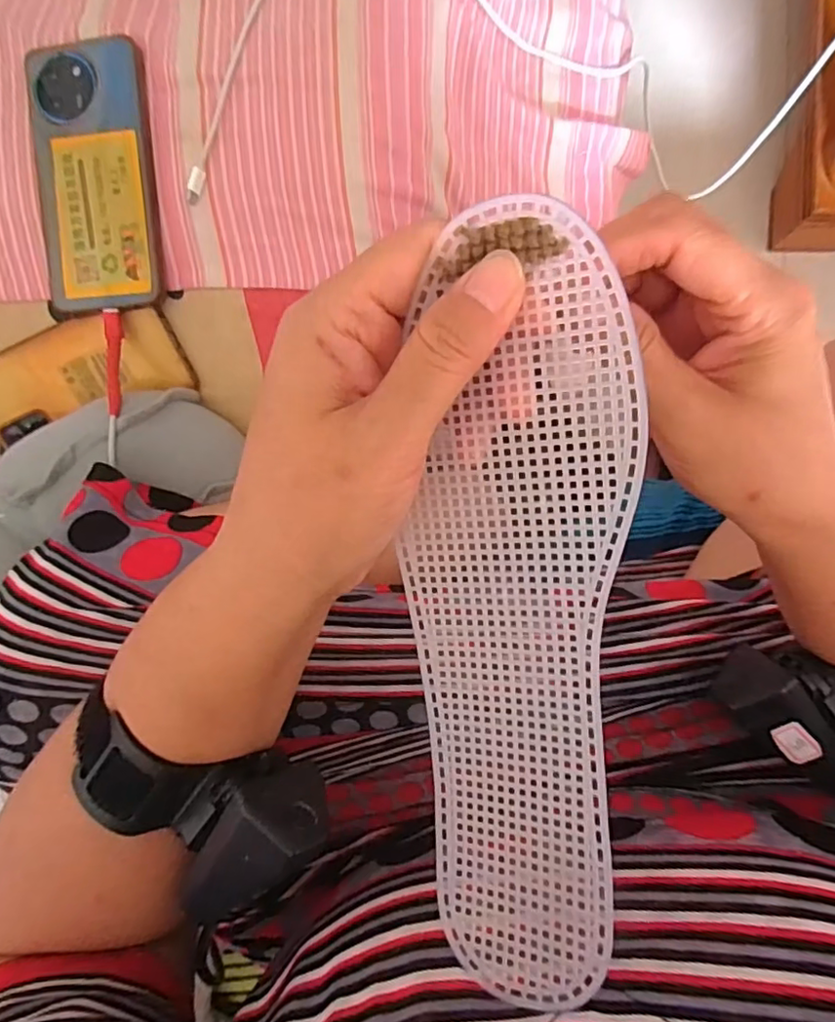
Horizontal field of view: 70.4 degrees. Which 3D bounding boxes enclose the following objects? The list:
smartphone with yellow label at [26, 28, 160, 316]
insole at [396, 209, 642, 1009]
[{"bbox_3d":[-0.211,-0.219,0.386,0.078,0.018,0.166,-2,90,5],"label":"smartphone with yellow label"},{"bbox_3d":[0.029,0.032,0.183,0.063,0.034,0.229,1,98,5],"label":"insole"}]

